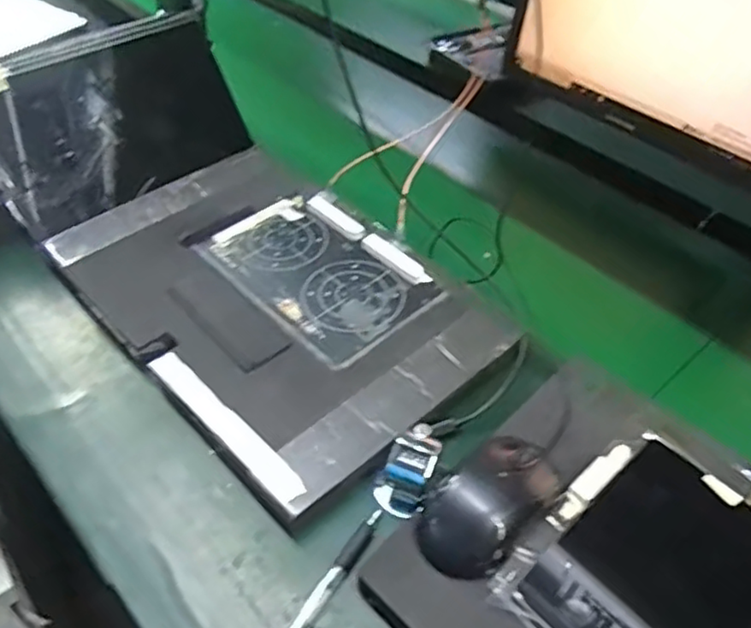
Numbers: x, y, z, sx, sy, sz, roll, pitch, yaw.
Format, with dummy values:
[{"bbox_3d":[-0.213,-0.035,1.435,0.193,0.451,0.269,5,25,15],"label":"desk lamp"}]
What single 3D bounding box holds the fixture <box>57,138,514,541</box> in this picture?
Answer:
[{"bbox_3d":[-0.093,-0.019,0.603,0.260,0.038,0.382,-33,55,-30],"label":"fixture"}]

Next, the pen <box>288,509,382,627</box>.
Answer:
[{"bbox_3d":[-0.035,0.186,0.427,0.013,0.008,0.138,26,49,20],"label":"pen"}]

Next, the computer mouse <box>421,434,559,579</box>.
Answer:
[{"bbox_3d":[0.076,0.127,0.438,0.100,0.032,0.056,-33,56,-31],"label":"computer mouse"}]

